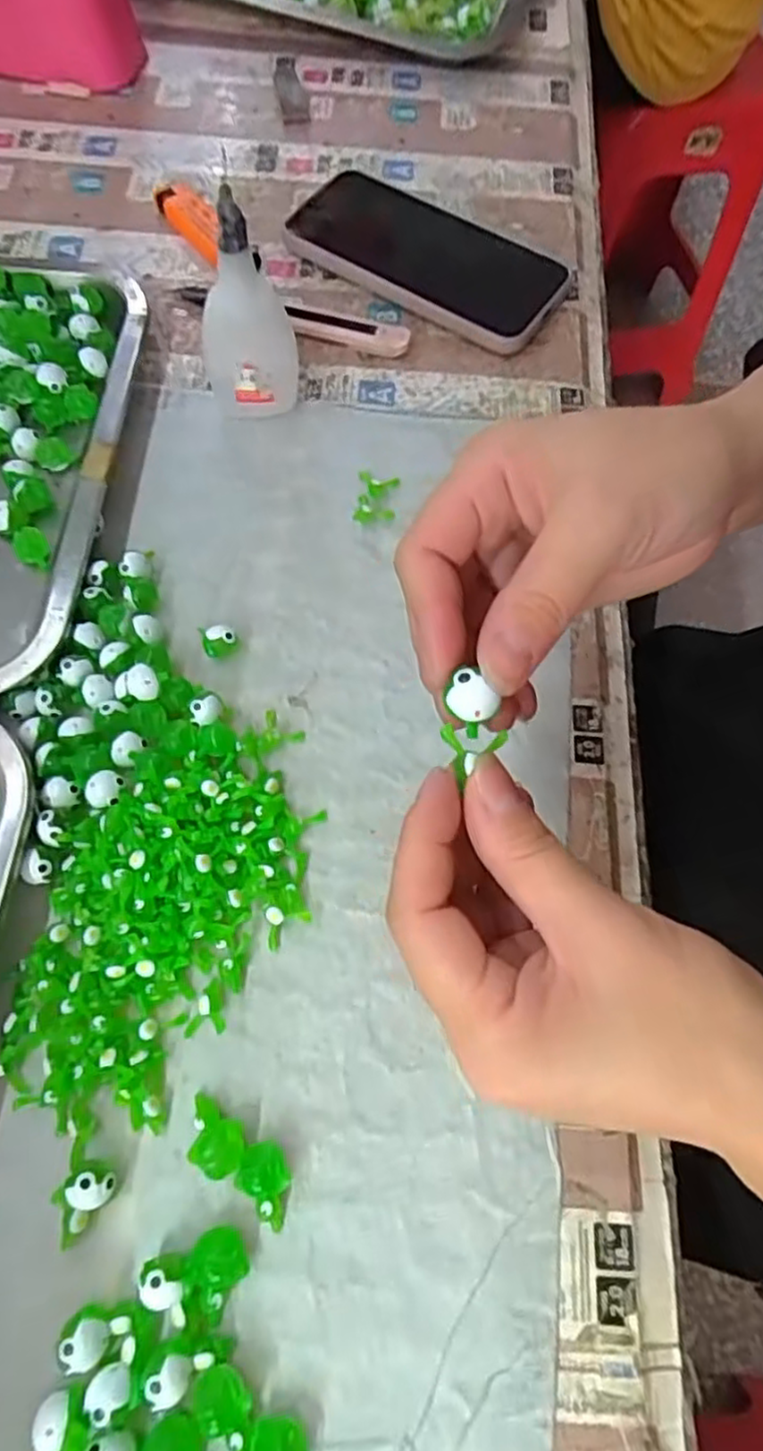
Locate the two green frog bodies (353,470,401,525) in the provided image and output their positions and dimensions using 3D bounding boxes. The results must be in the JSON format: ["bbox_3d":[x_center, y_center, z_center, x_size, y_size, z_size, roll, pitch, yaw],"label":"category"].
[{"bbox_3d":[-0.002,-0.113,0.353,0.020,0.007,0.034,5,66,-1],"label":"two green frog bodies"}]

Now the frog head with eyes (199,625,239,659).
[{"bbox_3d":[-0.071,-0.037,0.315,0.015,0.014,0.015,1,67,-3],"label":"frog head with eyes"}]

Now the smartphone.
[{"bbox_3d":[0.028,-0.272,0.414,0.157,0.015,0.080,31,69,10],"label":"smartphone"}]

